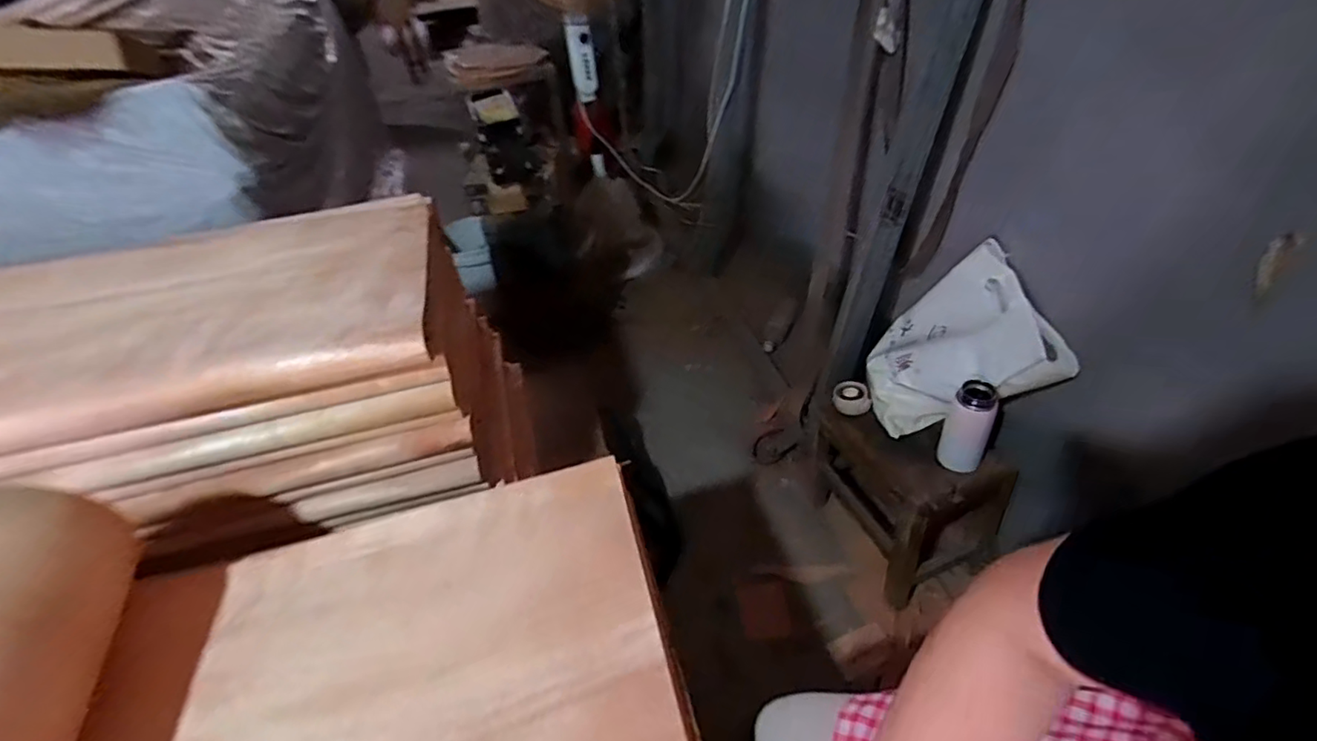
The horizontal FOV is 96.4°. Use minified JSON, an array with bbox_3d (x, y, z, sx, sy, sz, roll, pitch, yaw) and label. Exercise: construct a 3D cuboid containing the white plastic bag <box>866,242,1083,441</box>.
[{"bbox_3d":[0.498,-0.008,0.985,0.064,0.310,0.290,12,49,-36],"label":"white plastic bag"}]

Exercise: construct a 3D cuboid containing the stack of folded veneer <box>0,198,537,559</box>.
[{"bbox_3d":[-1.128,0.151,0.825,1.806,0.324,0.456,-16,42,-11],"label":"stack of folded veneer"}]

